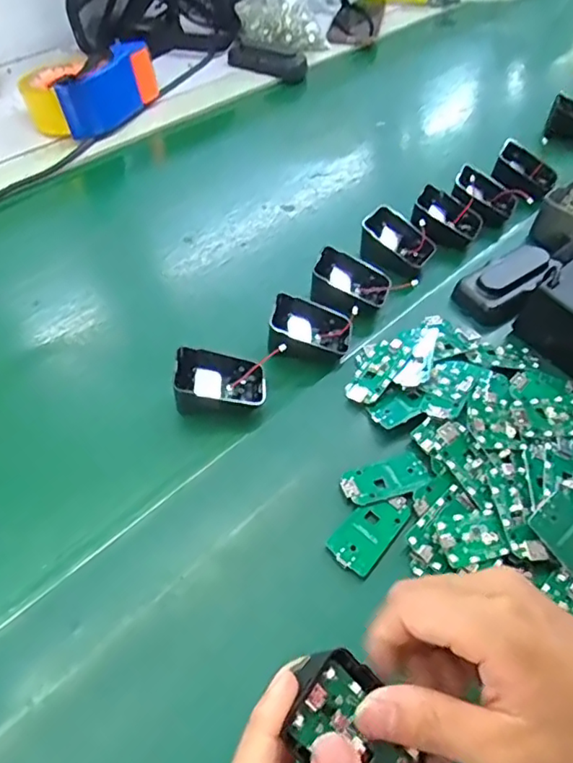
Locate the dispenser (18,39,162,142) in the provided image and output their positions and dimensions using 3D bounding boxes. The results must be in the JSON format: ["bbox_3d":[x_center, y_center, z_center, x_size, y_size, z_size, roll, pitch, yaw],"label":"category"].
[{"bbox_3d":[-0.238,-0.351,0.686,0.100,0.071,0.148,35,59,23],"label":"dispenser"}]

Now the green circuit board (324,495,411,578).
[{"bbox_3d":[0.056,0.098,0.380,0.032,0.004,0.062,35,58,23],"label":"green circuit board"}]

